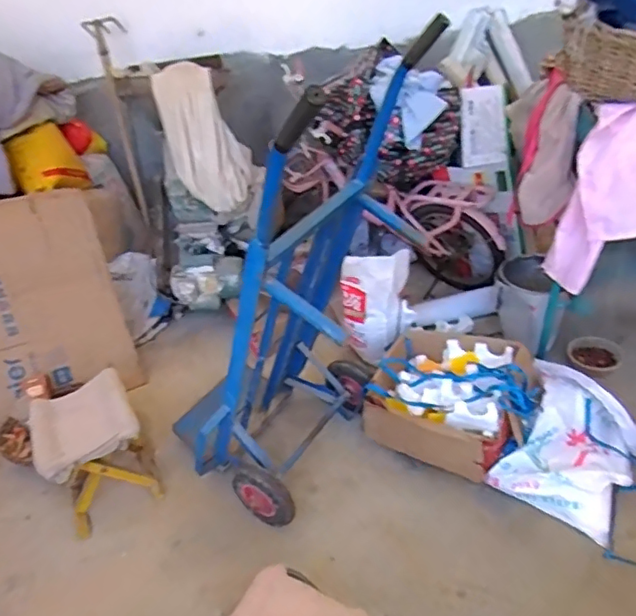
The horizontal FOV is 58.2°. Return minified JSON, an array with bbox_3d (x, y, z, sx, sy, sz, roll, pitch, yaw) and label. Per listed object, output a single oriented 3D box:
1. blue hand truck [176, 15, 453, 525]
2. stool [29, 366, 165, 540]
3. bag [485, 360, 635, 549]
[{"bbox_3d":[-0.055,-0.001,1.464,0.472,1.395,0.618,31,46,14],"label":"blue hand truck"},{"bbox_3d":[-0.683,0.439,1.768,0.283,0.358,0.343,-23,37,-21],"label":"stool"},{"bbox_3d":[0.745,0.406,1.674,0.356,0.262,0.430,22,44,36],"label":"bag"}]

